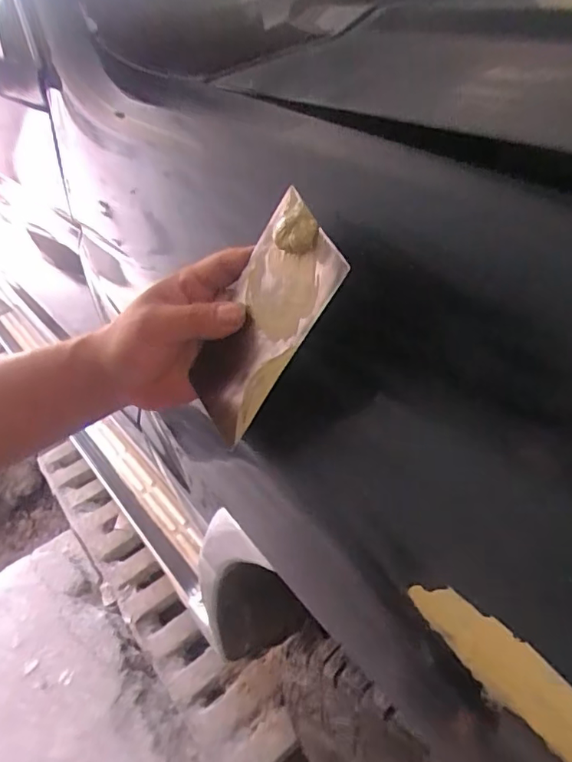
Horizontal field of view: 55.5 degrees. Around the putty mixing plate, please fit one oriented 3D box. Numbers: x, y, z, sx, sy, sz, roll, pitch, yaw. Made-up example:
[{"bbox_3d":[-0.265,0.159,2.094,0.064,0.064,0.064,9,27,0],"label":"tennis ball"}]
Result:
[{"bbox_3d":[-0.017,-0.032,0.324,0.010,0.142,0.074,5,38,-39],"label":"putty mixing plate"}]

